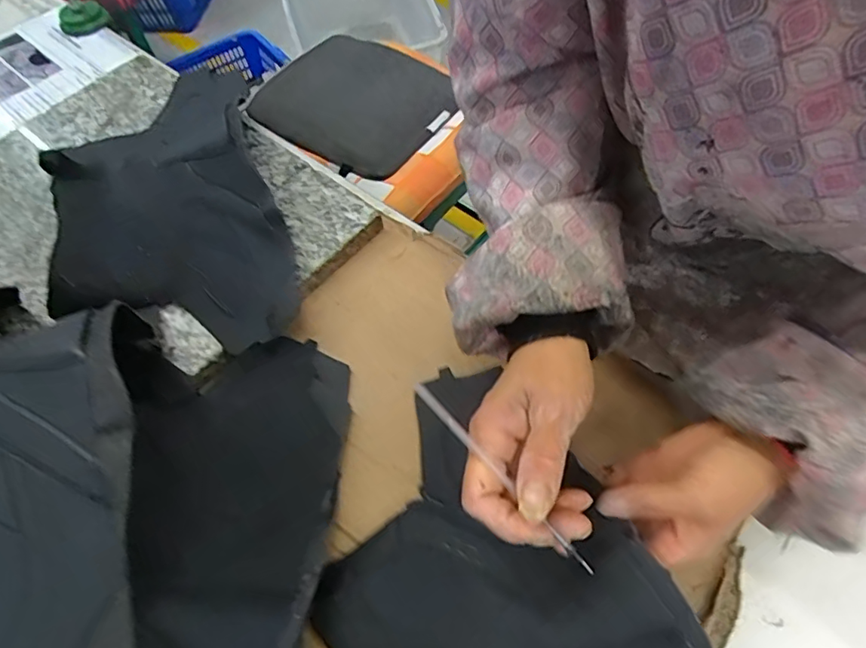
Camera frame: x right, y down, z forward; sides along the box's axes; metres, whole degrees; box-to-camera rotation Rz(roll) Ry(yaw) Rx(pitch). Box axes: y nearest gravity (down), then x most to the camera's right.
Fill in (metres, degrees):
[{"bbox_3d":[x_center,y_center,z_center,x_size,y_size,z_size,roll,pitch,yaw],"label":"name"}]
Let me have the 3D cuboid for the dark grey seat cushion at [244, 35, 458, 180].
[{"bbox_3d":[-0.121,-0.376,0.900,0.308,0.031,0.266,25,65,17],"label":"dark grey seat cushion"}]

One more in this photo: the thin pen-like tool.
[{"bbox_3d":[0.035,0.076,0.271,0.007,0.008,0.125,-43,87,-20],"label":"thin pen-like tool"}]

